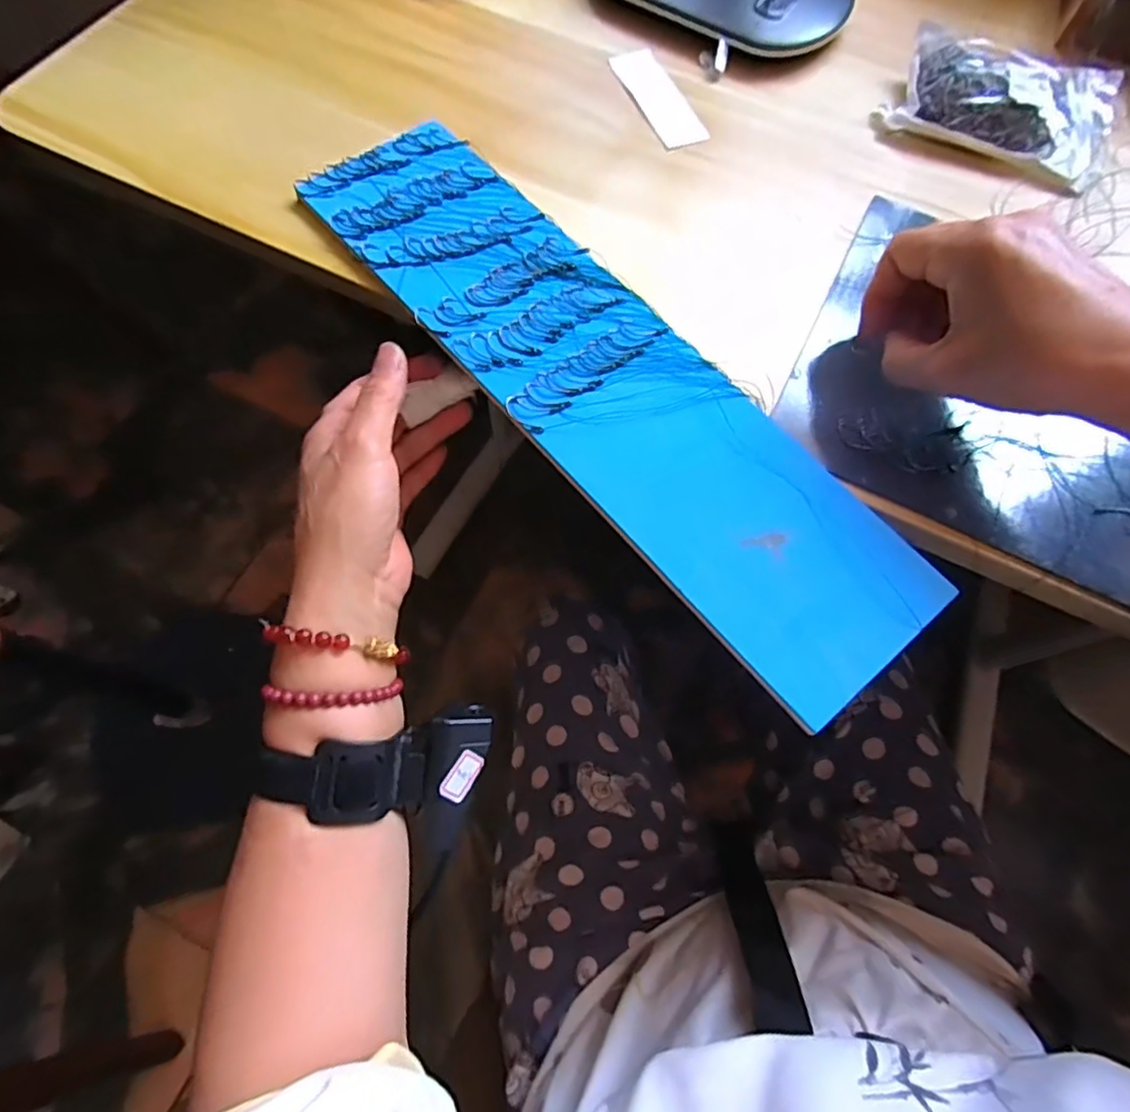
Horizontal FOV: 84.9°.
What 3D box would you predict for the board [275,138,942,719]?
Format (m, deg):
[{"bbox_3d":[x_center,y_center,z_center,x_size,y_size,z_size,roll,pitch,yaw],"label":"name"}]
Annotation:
[{"bbox_3d":[0.016,-0.096,0.315,0.102,0.006,0.386,-38,75,-15],"label":"board"}]

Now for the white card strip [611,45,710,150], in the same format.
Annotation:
[{"bbox_3d":[0.060,-0.305,0.408,0.033,0.004,0.093,-21,71,-10],"label":"white card strip"}]

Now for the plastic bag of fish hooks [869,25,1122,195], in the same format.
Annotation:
[{"bbox_3d":[0.286,-0.297,0.398,0.139,0.032,0.099,21,70,6],"label":"plastic bag of fish hooks"}]

